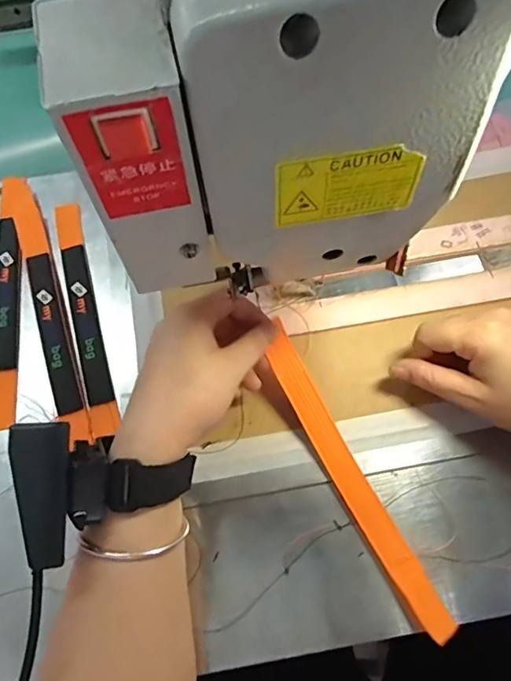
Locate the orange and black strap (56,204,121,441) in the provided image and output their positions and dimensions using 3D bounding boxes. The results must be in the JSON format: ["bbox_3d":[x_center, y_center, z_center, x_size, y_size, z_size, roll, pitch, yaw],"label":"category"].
[{"bbox_3d":[-0.132,-0.021,0.395,0.019,0.007,0.197,-16,68,-4],"label":"orange and black strap"}]

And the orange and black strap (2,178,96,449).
[{"bbox_3d":[-0.165,-0.034,0.401,0.022,0.010,0.240,-20,69,-6],"label":"orange and black strap"}]

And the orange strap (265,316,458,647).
[{"bbox_3d":[0.062,0.088,0.332,0.021,0.019,0.210,-27,77,-9],"label":"orange strap"}]

